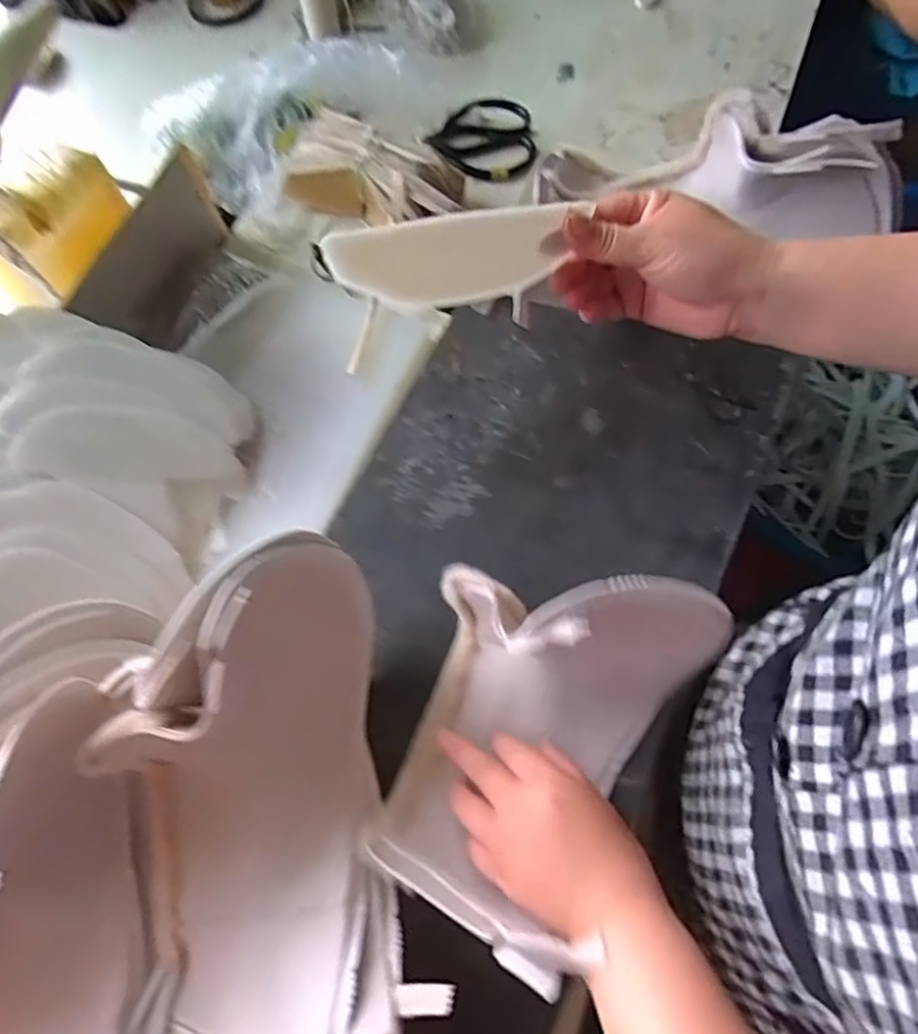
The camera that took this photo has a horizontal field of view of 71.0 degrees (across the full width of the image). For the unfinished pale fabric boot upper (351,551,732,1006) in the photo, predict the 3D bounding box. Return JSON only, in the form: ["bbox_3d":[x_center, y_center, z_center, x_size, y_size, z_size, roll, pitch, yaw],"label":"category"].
[{"bbox_3d":[0.055,0.142,0.394,0.178,0.134,0.213,14,74,3],"label":"unfinished pale fabric boot upper"}]

